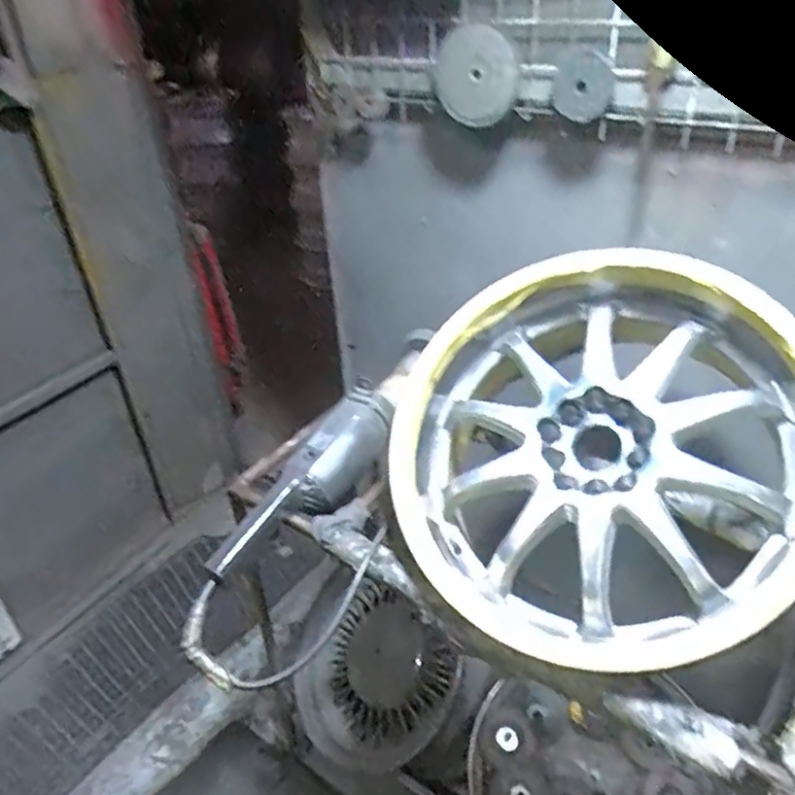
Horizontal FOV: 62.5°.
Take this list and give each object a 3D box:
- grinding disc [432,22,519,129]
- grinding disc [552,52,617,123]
[{"bbox_3d":[0.114,-0.470,0.963,0.126,0.133,0.023,-15,16,38],"label":"grinding disc"},{"bbox_3d":[0.252,-0.422,0.892,0.087,0.083,0.013,28,41,31],"label":"grinding disc"}]

